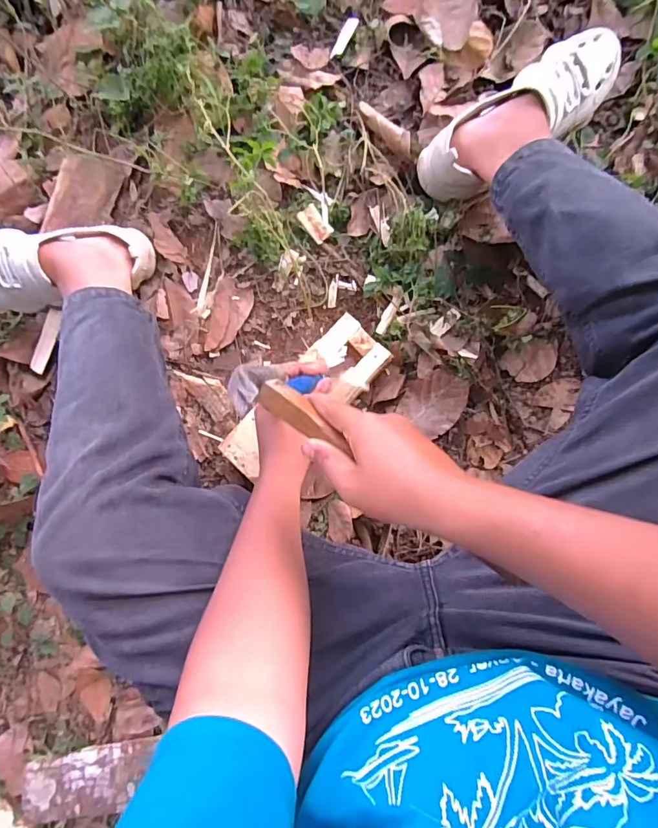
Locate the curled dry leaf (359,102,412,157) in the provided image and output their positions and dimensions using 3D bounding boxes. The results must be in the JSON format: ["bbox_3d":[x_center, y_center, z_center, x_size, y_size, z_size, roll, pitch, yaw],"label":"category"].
[{"bbox_3d":[0.080,-0.403,0.664,0.103,0.026,0.022,44,93,8],"label":"curled dry leaf"}]

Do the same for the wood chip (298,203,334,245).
[{"bbox_3d":[-0.021,-0.284,0.697,0.031,0.009,0.056,-37,84,5],"label":"wood chip"}]

